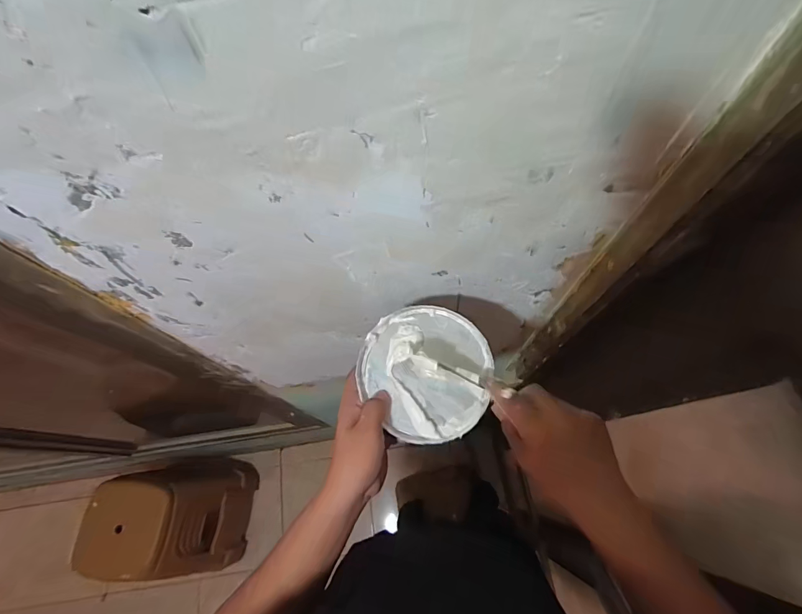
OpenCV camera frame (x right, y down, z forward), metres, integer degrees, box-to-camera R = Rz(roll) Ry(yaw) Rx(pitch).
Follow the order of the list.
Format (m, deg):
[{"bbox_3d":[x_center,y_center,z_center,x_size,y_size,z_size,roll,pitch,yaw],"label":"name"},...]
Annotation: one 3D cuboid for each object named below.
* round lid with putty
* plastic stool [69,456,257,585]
[{"bbox_3d":[0.029,0.073,0.447,0.140,0.022,0.152,-1,67,3],"label":"round lid with putty"},{"bbox_3d":[-0.810,0.768,1.470,0.350,0.565,0.375,4,68,5],"label":"plastic stool"}]

